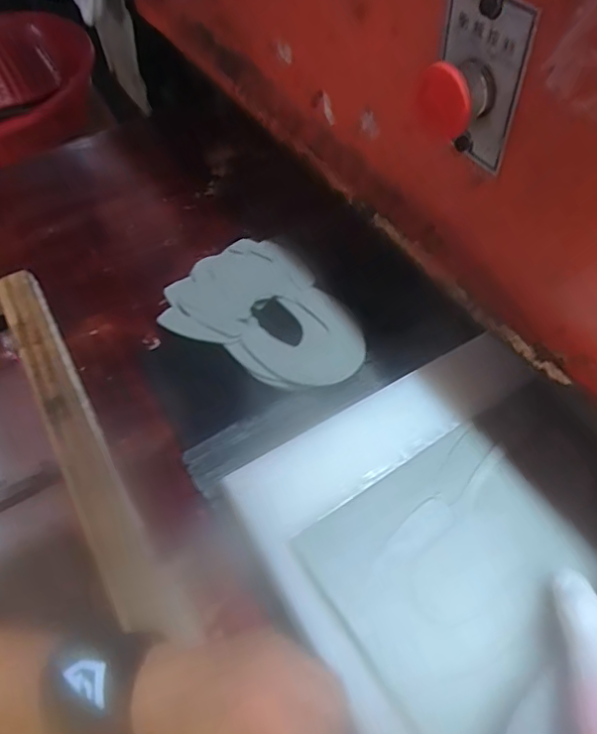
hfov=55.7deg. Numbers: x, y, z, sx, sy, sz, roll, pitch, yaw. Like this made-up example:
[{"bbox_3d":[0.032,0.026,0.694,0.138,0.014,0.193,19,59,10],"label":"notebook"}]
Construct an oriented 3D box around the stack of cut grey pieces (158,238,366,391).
[{"bbox_3d":[-0.026,-0.051,0.525,0.195,0.031,0.131,27,61,20],"label":"stack of cut grey pieces"}]

